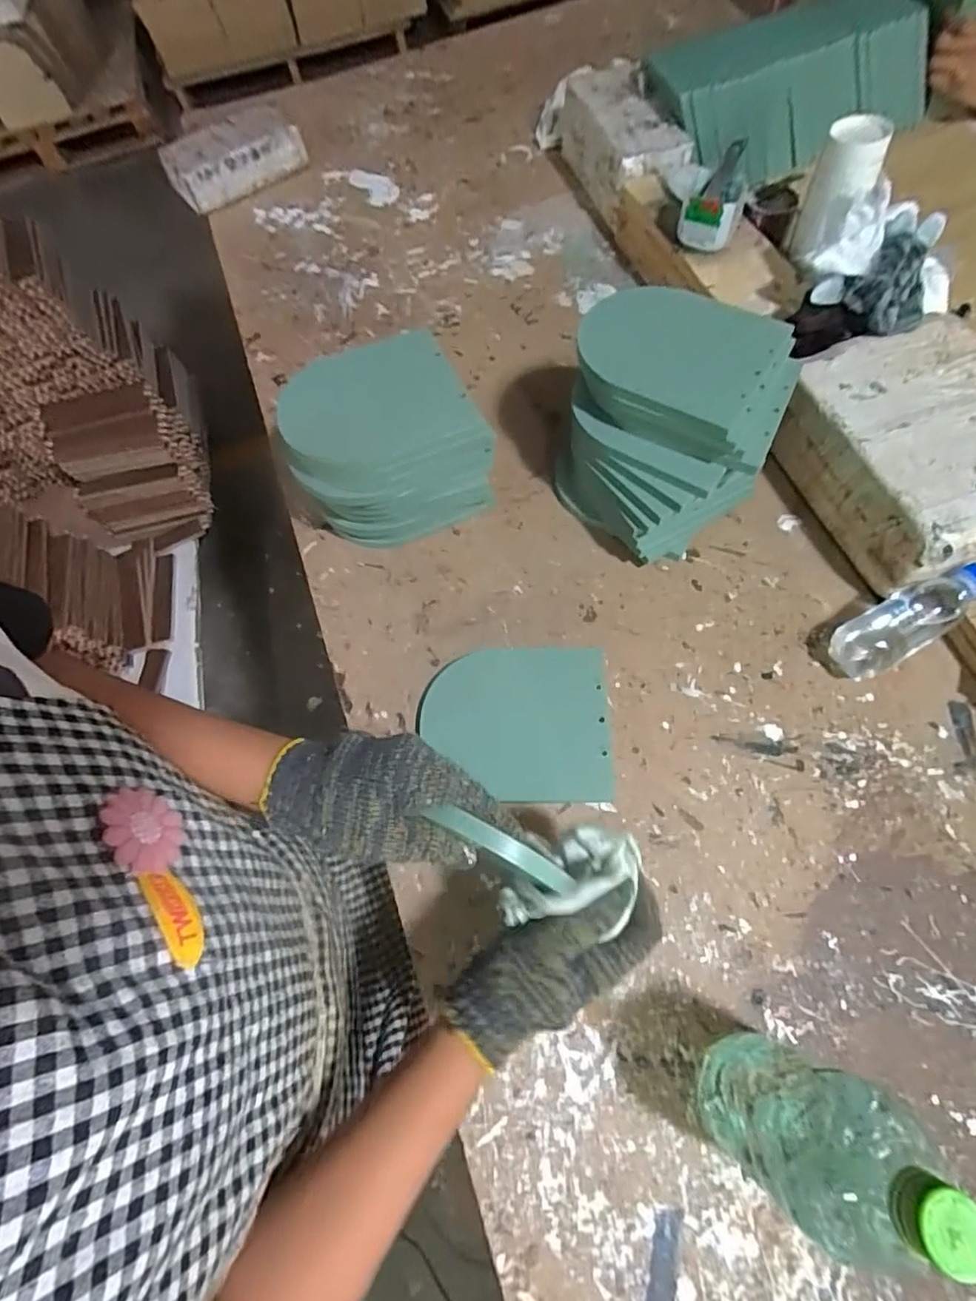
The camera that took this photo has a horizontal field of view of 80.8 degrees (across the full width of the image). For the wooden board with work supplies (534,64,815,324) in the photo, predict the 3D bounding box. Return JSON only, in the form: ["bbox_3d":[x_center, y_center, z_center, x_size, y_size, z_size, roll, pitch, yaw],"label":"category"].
[{"bbox_3d":[0.212,-0.594,0.744,0.101,0.106,0.552,-24,66,-5],"label":"wooden board with work supplies"}]

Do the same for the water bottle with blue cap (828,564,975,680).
[{"bbox_3d":[0.387,-0.032,0.520,0.145,0.044,0.051,-34,69,5],"label":"water bottle with blue cap"}]

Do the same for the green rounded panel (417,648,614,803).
[{"bbox_3d":[0.024,0.067,0.530,0.170,0.006,0.141,-2,71,5],"label":"green rounded panel"}]

